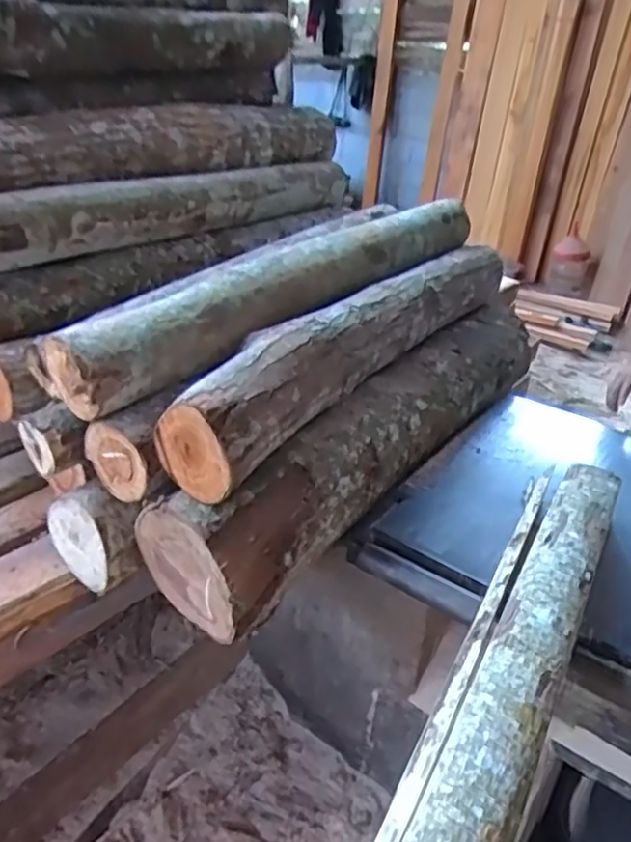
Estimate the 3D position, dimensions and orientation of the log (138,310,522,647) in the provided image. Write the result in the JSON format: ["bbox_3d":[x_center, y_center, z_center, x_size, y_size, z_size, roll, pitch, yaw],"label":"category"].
[{"bbox_3d":[0.168,0.019,1.296,0.196,0.201,1.090,26,37,34],"label":"log"}]

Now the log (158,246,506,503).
[{"bbox_3d":[0.119,-0.179,1.277,0.133,0.142,1.076,20,34,27],"label":"log"}]

